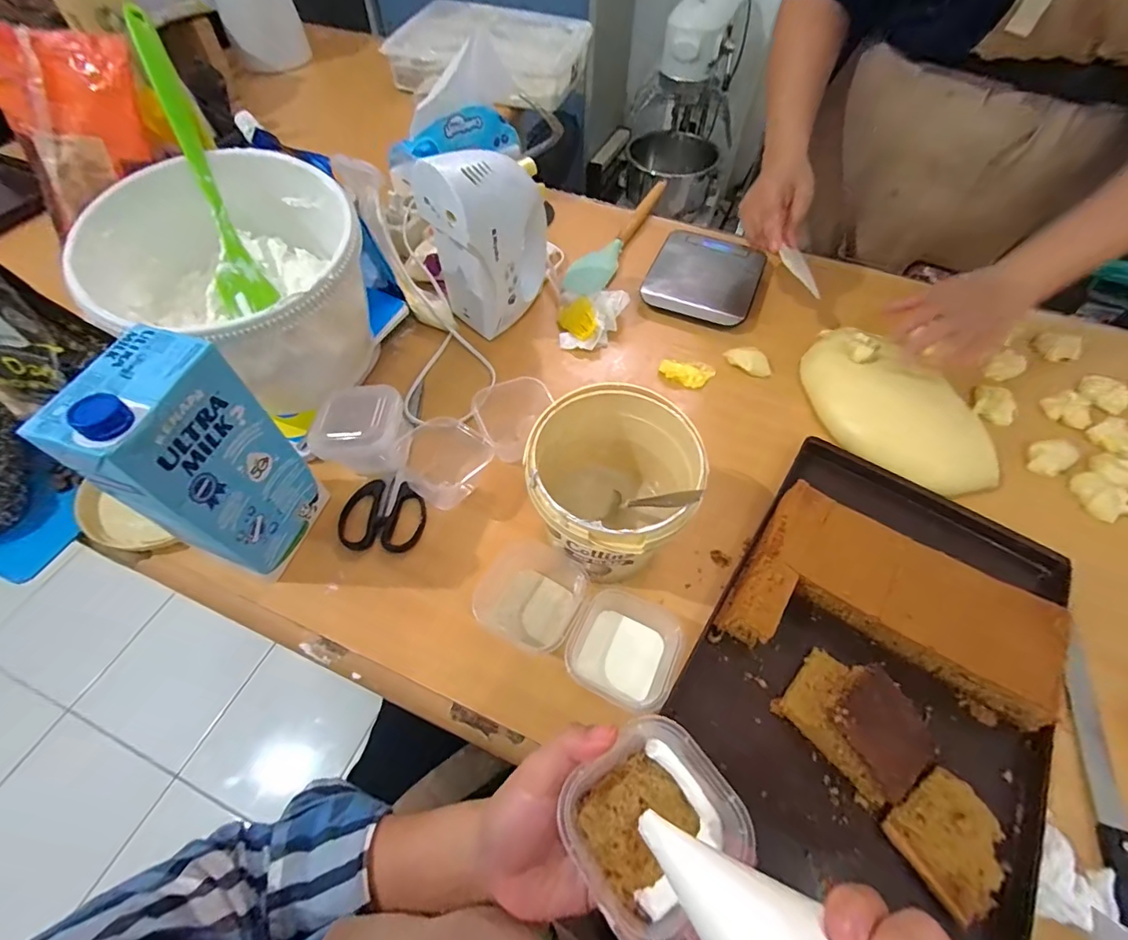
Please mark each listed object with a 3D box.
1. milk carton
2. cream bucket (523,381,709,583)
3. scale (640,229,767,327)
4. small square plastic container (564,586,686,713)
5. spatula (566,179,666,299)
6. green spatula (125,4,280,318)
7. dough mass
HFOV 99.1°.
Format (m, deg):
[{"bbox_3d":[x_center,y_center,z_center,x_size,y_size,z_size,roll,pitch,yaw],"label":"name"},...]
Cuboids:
[{"bbox_3d":[-0.260,0.004,0.357,0.056,0.197,0.100,11,57,7],"label":"milk carton"},{"bbox_3d":[0.036,0.023,0.400,0.123,0.129,0.128,0,57,0],"label":"cream bucket"},{"bbox_3d":[0.187,-0.257,0.641,0.136,0.025,0.152,20,59,13],"label":"scale"},{"bbox_3d":[0.049,0.139,0.375,0.079,0.036,0.074,24,60,15],"label":"small square plastic container"},{"bbox_3d":[0.085,-0.336,0.695,0.050,0.027,0.294,28,61,17],"label":"spatula"},{"bbox_3d":[-0.318,-0.260,0.418,0.039,0.029,0.244,-19,99,-12],"label":"green spatula"},{"bbox_3d":[0.332,-0.068,0.497,0.106,0.055,0.227,-22,60,-14],"label":"dough mass"}]

